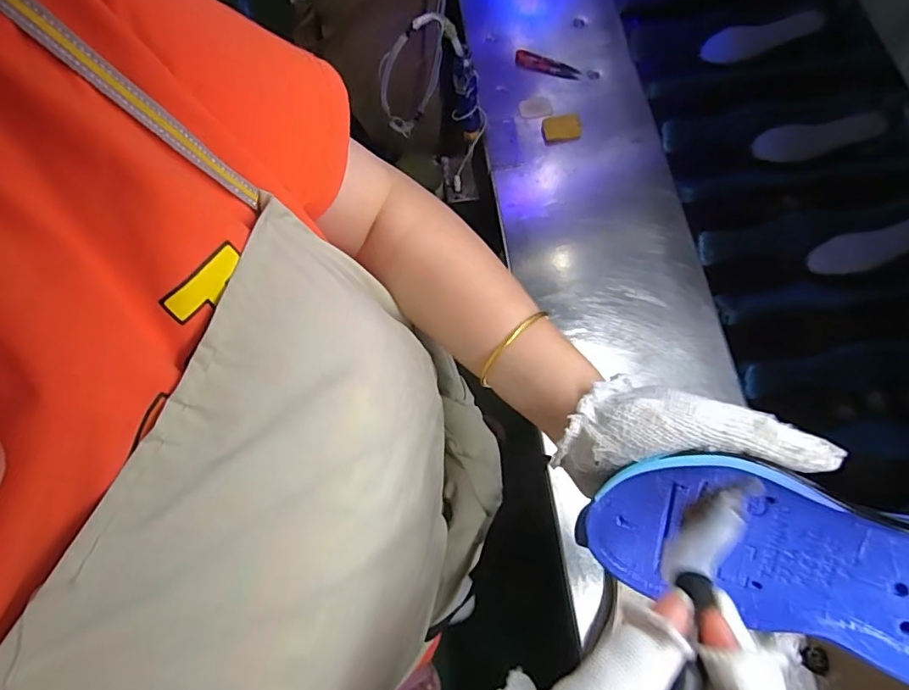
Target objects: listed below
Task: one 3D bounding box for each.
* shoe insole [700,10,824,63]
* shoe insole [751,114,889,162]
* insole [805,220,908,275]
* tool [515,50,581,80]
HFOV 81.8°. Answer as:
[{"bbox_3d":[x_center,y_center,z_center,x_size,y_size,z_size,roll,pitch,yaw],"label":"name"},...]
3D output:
[{"bbox_3d":[0.468,-0.475,0.803,0.173,0.009,0.045,-16,89,8],"label":"shoe insole"},{"bbox_3d":[0.521,-0.297,0.752,0.172,0.007,0.051,-8,84,10],"label":"shoe insole"},{"bbox_3d":[0.551,-0.131,0.674,0.171,0.013,0.048,-19,70,18],"label":"insole"},{"bbox_3d":[0.140,-0.422,0.793,0.100,0.014,0.026,21,73,9],"label":"tool"}]

